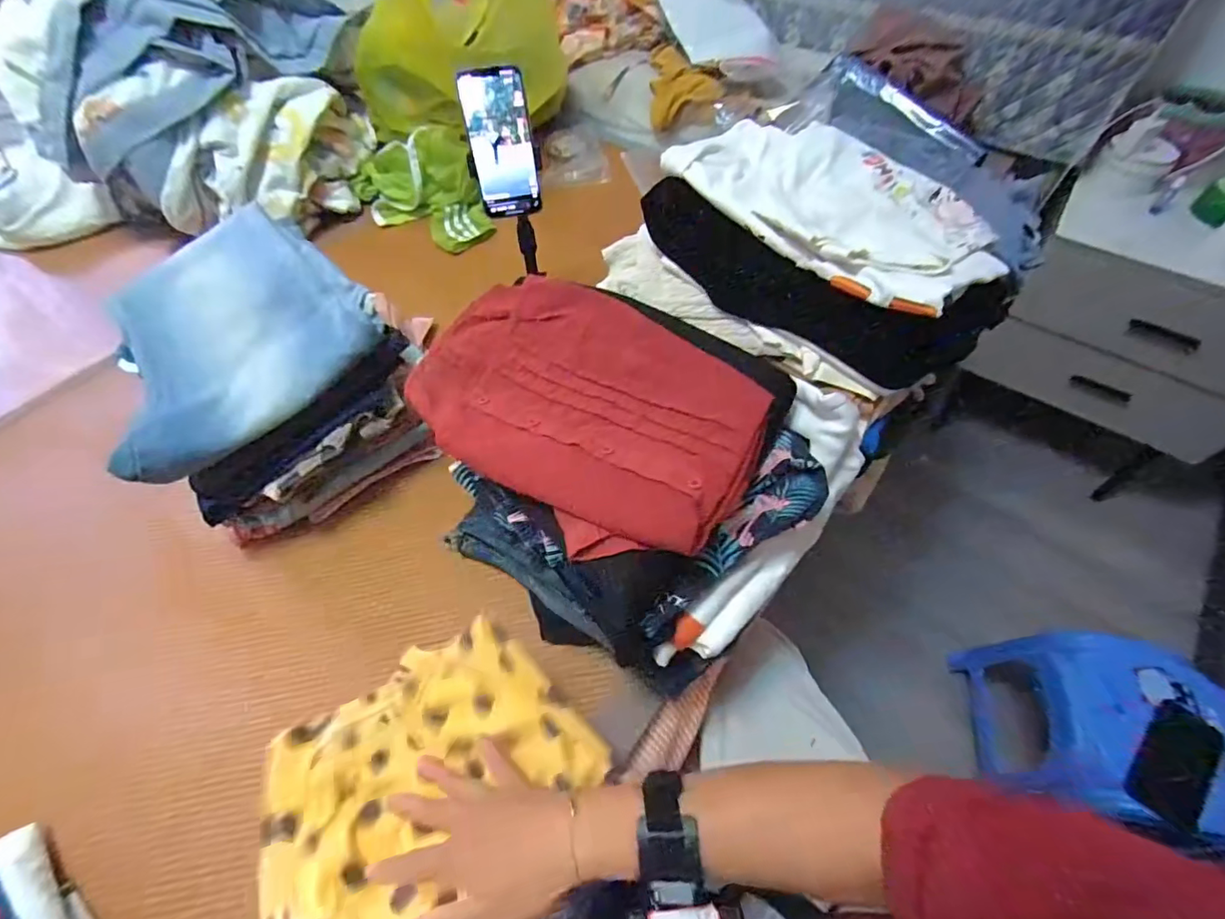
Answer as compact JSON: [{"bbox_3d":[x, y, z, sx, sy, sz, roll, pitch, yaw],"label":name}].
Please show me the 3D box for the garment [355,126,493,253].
[{"bbox_3d":[-0.332,-0.480,0.908,0.261,0.124,0.138,24,60,16],"label":"garment"}]

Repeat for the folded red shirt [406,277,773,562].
[{"bbox_3d":[-0.027,-0.049,0.458,0.301,0.047,0.195,35,64,22],"label":"folded red shirt"}]

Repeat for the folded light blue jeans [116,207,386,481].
[{"bbox_3d":[-0.412,-0.142,0.559,0.254,0.044,0.288,-37,63,-21],"label":"folded light blue jeans"}]

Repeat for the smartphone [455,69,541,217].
[{"bbox_3d":[-0.130,-0.371,0.627,0.074,0.151,0.007,-10,41,-4],"label":"smartphone"}]

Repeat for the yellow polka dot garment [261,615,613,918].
[{"bbox_3d":[-0.170,0.262,0.434,0.270,0.075,0.207,-38,63,-21],"label":"yellow polka dot garment"}]

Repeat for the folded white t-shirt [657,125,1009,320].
[{"bbox_3d":[0.214,-0.247,0.495,0.224,0.025,0.284,-36,68,-29],"label":"folded white t-shirt"}]

